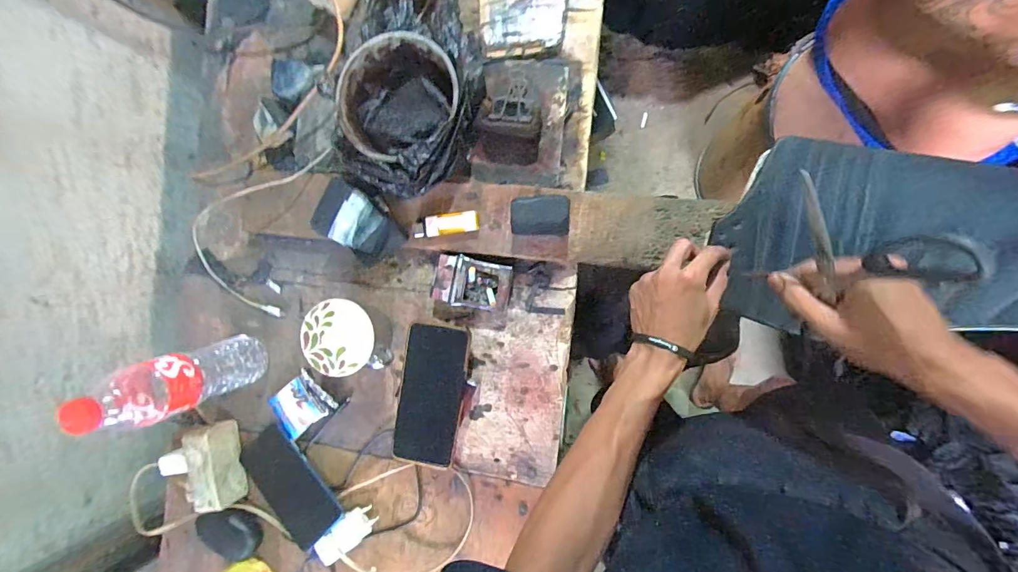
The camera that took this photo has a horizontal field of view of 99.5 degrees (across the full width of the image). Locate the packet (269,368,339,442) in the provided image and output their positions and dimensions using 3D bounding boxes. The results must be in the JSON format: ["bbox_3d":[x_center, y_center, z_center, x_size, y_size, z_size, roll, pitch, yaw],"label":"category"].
[{"bbox_3d":[-0.278,0.159,0.573,0.083,0.015,0.062,-40,84,6],"label":"packet"}]

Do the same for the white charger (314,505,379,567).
[{"bbox_3d":[-0.214,0.328,0.569,0.075,0.032,0.039,-41,84,6],"label":"white charger"}]

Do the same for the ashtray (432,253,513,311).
[{"bbox_3d":[-0.045,-0.003,0.543,0.094,0.028,0.061,14,92,8],"label":"ashtray"}]

